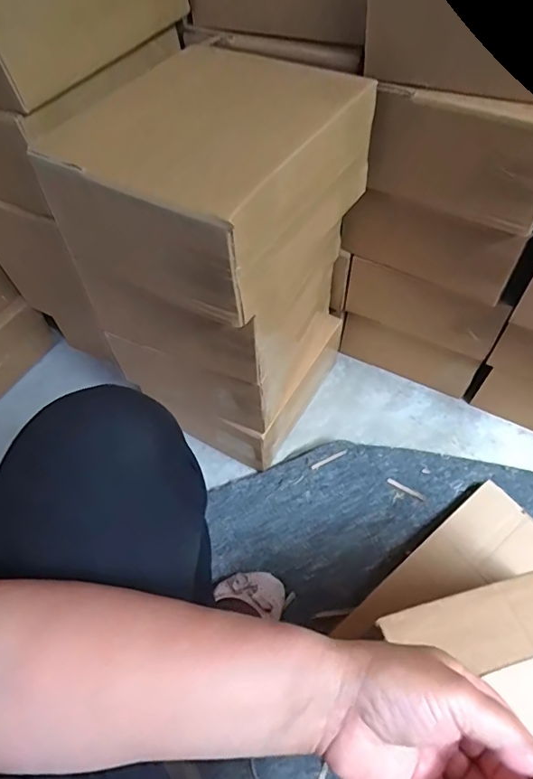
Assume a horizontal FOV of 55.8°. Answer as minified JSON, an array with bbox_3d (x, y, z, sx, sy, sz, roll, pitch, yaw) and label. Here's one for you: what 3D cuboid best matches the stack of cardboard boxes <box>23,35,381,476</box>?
[{"bbox_3d":[-0.053,-0.139,0.651,0.252,0.436,0.265,26,60,16],"label":"stack of cardboard boxes"}]

